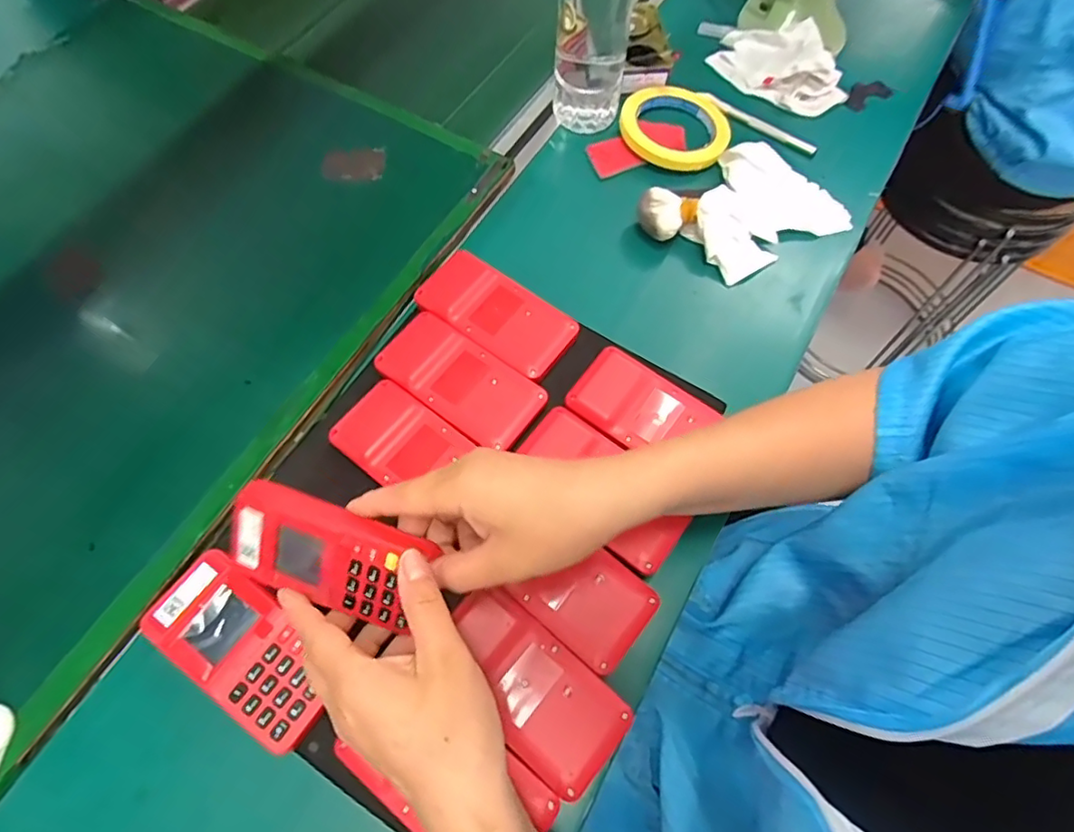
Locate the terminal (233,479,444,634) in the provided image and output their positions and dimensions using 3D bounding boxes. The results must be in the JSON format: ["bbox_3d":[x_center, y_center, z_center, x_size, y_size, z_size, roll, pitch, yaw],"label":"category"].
[{"bbox_3d":[-0.122,0.082,0.343,0.113,0.063,0.015,19,23,3],"label":"terminal"}]

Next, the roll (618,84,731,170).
[{"bbox_3d":[0.129,-0.271,0.550,0.100,0.021,0.096,0,65,0],"label":"roll"}]

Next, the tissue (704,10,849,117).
[{"bbox_3d":[0.238,-0.348,0.576,0.083,0.032,0.113,-26,68,-12],"label":"tissue"}]

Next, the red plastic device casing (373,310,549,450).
[{"bbox_3d":[-0.055,-0.023,0.433,0.119,0.018,0.060,34,69,14],"label":"red plastic device casing"}]

